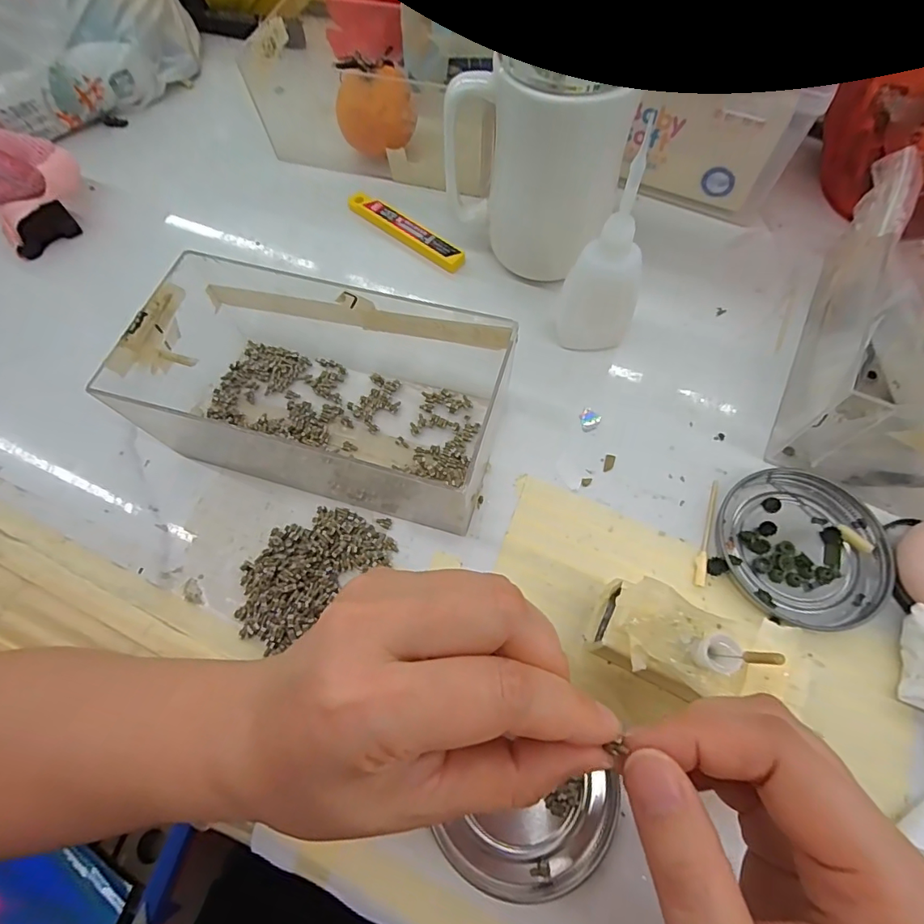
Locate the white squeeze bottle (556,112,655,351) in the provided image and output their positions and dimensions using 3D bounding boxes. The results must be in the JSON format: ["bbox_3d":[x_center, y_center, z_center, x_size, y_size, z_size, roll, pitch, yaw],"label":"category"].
[{"bbox_3d":[0.077,-0.101,0.257,0.040,0.107,0.032,15,67,9],"label":"white squeeze bottle"}]

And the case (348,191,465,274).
[{"bbox_3d":[-0.042,-0.164,0.343,0.104,0.010,0.017,39,73,18],"label":"case"}]

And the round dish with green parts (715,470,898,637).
[{"bbox_3d":[0.170,0.042,0.242,0.075,0.009,0.075,-1,66,2],"label":"round dish with green parts"}]

